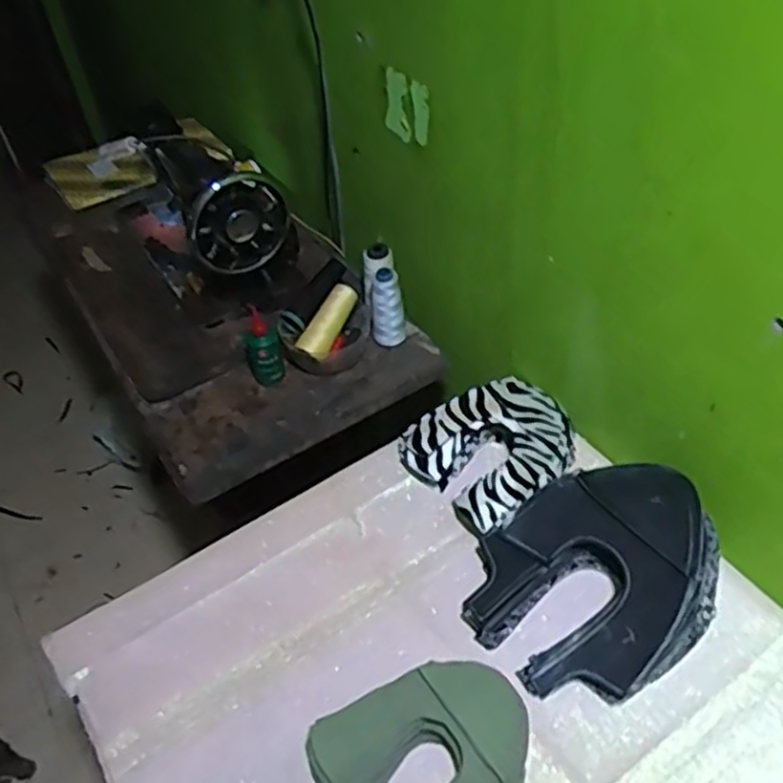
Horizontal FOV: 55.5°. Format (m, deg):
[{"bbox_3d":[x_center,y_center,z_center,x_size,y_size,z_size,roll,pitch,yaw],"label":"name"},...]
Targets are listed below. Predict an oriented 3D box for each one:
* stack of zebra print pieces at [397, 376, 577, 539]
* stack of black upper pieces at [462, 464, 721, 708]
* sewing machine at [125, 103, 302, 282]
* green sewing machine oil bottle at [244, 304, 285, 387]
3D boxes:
[{"bbox_3d":[0.117,0.061,0.841,0.179,0.072,0.166,-32,51,-23],"label":"stack of zebra print pieces"},{"bbox_3d":[0.200,0.169,0.712,0.245,0.100,0.193,-24,49,-17],"label":"stack of black upper pieces"},{"bbox_3d":[-0.260,-0.285,1.082,0.142,0.190,0.328,-24,49,-17],"label":"sewing machine"},{"bbox_3d":[-0.168,-0.057,0.963,0.044,0.097,0.048,-15,47,-9],"label":"green sewing machine oil bottle"}]

